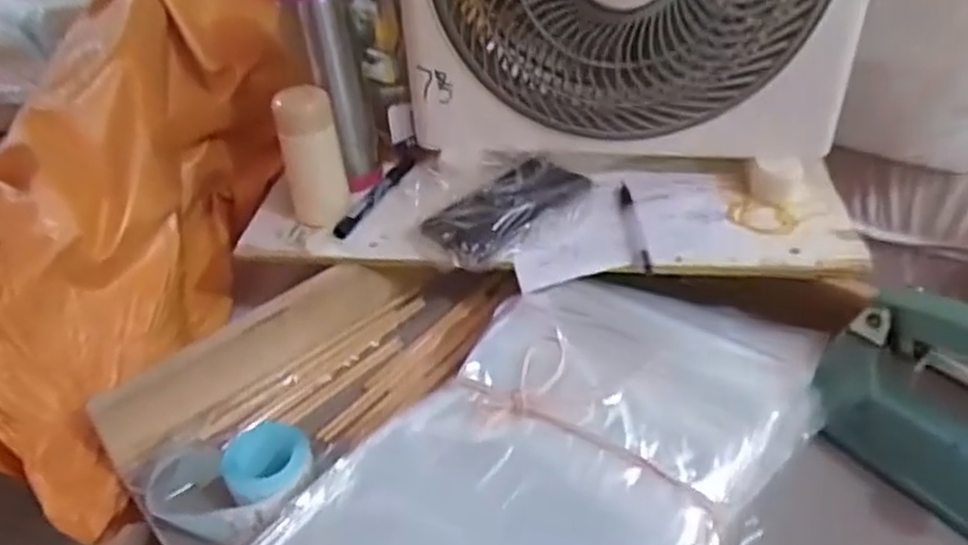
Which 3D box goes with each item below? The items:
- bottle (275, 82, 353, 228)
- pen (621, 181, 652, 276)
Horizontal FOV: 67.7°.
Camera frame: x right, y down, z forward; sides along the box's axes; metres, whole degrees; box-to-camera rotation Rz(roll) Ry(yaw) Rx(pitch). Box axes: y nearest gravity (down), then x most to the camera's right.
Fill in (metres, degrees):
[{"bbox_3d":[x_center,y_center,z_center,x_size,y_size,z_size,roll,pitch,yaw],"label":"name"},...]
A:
[{"bbox_3d":[-0.156,-0.101,0.657,0.054,0.119,0.043,-13,39,-12],"label":"bottle"},{"bbox_3d":[0.133,-0.047,0.643,0.013,0.008,0.138,-2,38,2],"label":"pen"}]

